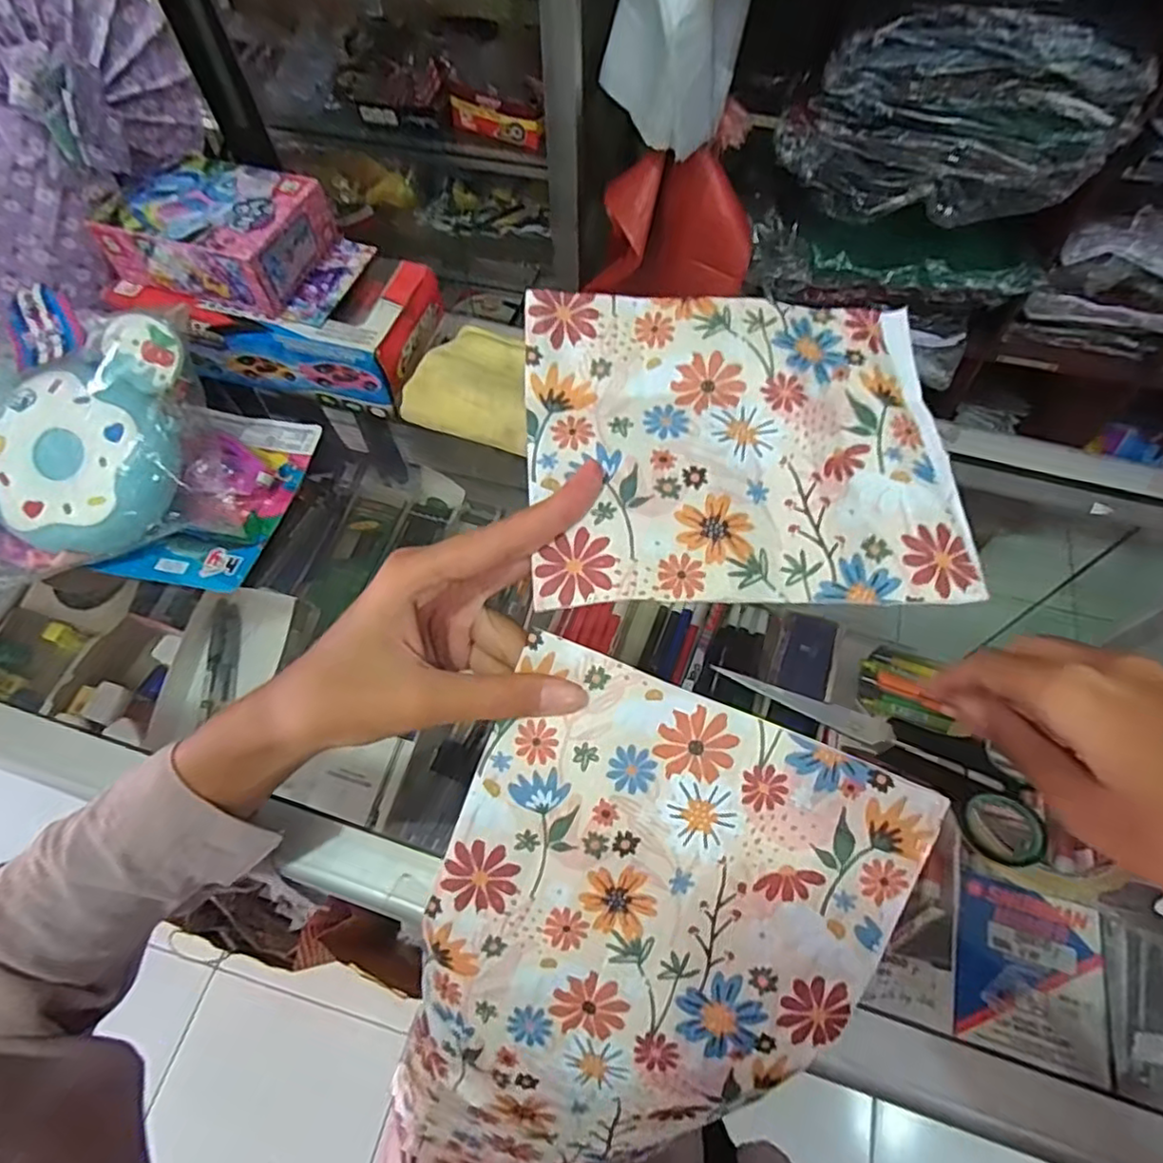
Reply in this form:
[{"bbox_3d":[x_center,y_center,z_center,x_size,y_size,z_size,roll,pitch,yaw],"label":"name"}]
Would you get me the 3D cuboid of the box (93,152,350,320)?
[{"bbox_3d":[-0.235,-0.228,0.422,0.119,0.042,0.091,19,64,10],"label":"box"}]

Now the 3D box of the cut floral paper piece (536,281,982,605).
[{"bbox_3d":[0.061,-0.055,0.246,0.158,0.023,0.132,-2,62,0],"label":"cut floral paper piece"}]

